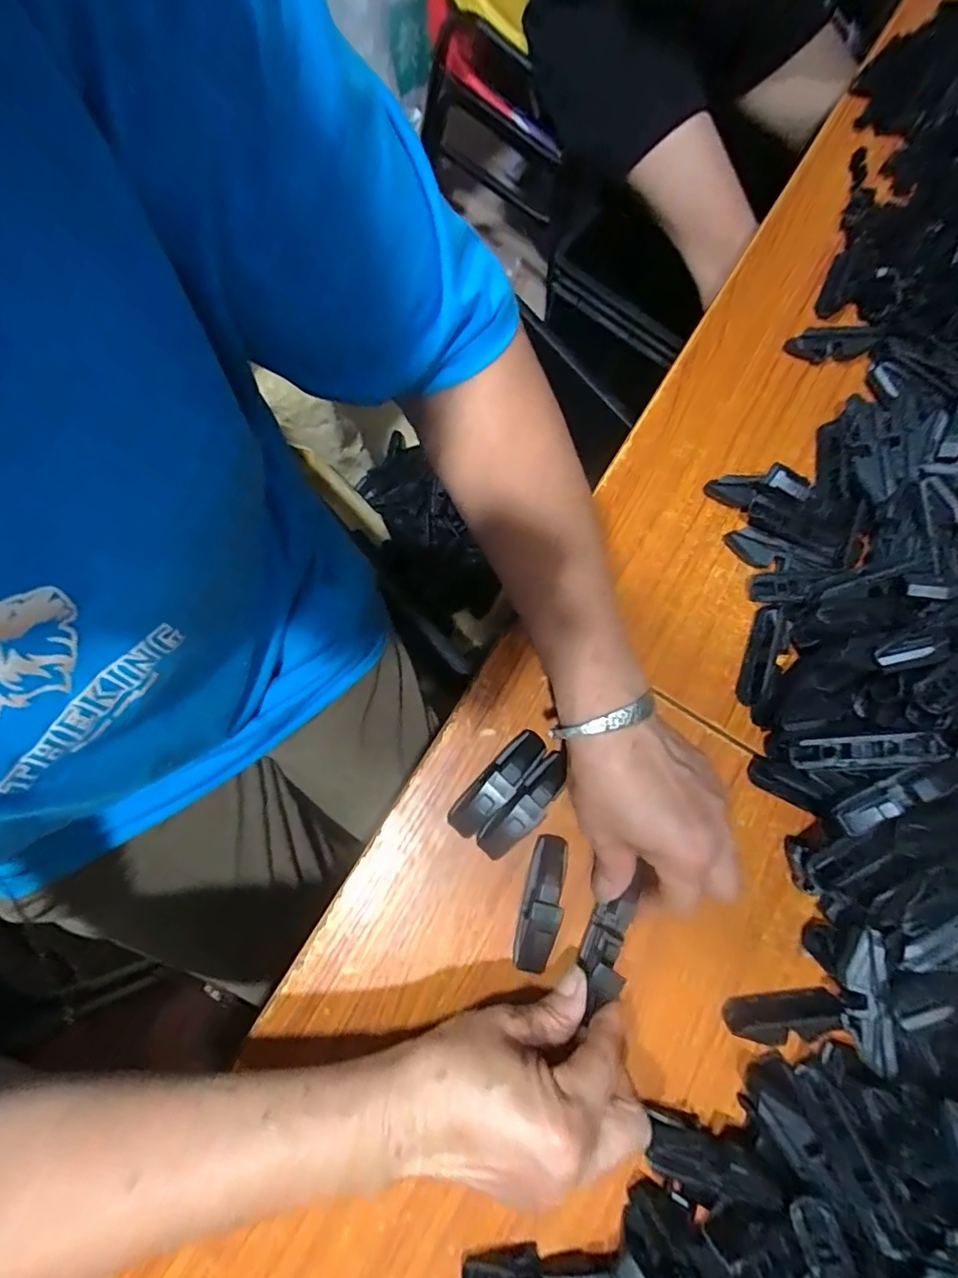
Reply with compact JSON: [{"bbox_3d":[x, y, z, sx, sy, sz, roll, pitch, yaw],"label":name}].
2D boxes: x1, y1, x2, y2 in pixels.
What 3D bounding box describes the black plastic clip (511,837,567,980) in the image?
[{"bbox_3d":[0.037,0.158,0.319,0.021,0.022,0.076,15,78,-2],"label":"black plastic clip"}]

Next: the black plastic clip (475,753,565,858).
[{"bbox_3d":[0.029,0.103,0.330,0.021,0.021,0.072,45,78,5],"label":"black plastic clip"}]

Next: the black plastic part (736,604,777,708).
[{"bbox_3d":[0.192,0.011,0.370,0.012,0.011,0.070,21,77,0],"label":"black plastic part"}]

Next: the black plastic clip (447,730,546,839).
[{"bbox_3d":[0.012,0.088,0.331,0.022,0.021,0.076,45,78,5],"label":"black plastic clip"}]

